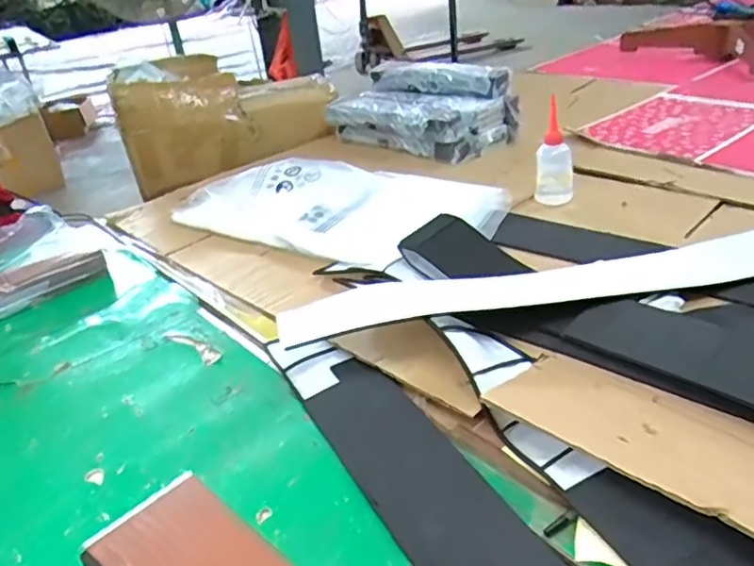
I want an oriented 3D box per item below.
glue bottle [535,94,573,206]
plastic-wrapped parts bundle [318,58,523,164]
[{"bbox_3d":[0.291,-0.206,1.020,0.061,0.155,0.052,2,31,15],"label":"glue bottle"},{"bbox_3d":[0.090,-0.378,1.354,0.393,0.145,0.181,21,40,40],"label":"plastic-wrapped parts bundle"}]

